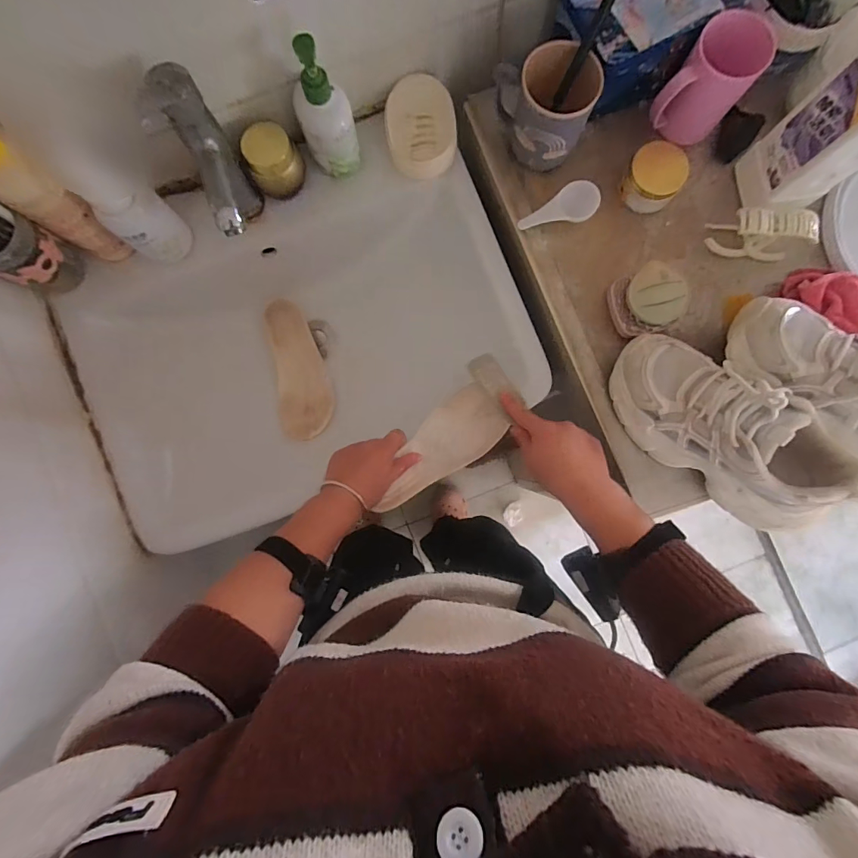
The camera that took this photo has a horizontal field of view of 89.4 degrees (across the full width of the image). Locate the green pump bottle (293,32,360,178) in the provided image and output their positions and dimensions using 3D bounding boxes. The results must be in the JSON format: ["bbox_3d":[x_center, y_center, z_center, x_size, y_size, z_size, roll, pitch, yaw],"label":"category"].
[{"bbox_3d":[-0.123,-0.365,0.500,0.069,0.148,0.057,-11,87,-1],"label":"green pump bottle"}]

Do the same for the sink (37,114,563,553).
[{"bbox_3d":[-0.163,-0.114,0.642,0.581,0.180,0.433,-22,87,-2],"label":"sink"}]

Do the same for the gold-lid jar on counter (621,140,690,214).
[{"bbox_3d":[0.276,-0.310,0.536,0.065,0.045,0.063,0,87,0],"label":"gold-lid jar on counter"}]

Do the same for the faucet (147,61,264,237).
[{"bbox_3d":[-0.230,-0.272,0.484,0.046,0.173,0.126,-20,87,-2],"label":"faucet"}]

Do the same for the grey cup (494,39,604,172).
[{"bbox_3d":[0.130,-0.373,0.512,0.111,0.104,0.082,16,87,1],"label":"grey cup"}]

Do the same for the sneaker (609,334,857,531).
[{"bbox_3d":[0.324,-0.003,0.478,0.260,0.123,0.109,41,87,2],"label":"sneaker"}]

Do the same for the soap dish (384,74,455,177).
[{"bbox_3d":[-0.011,-0.391,0.566,0.091,0.037,0.116,-4,87,-1],"label":"soap dish"}]

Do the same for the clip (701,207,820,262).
[{"bbox_3d":[0.412,-0.238,0.530,0.115,0.048,0.040,3,87,0],"label":"clip"}]

